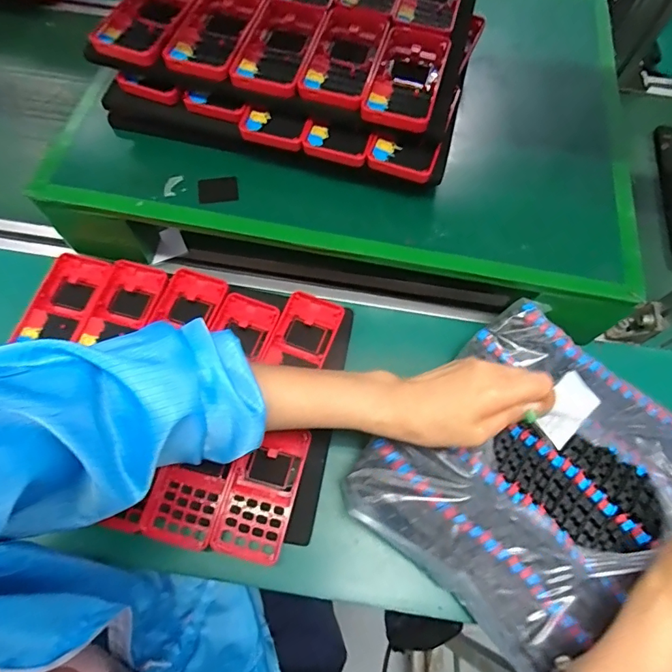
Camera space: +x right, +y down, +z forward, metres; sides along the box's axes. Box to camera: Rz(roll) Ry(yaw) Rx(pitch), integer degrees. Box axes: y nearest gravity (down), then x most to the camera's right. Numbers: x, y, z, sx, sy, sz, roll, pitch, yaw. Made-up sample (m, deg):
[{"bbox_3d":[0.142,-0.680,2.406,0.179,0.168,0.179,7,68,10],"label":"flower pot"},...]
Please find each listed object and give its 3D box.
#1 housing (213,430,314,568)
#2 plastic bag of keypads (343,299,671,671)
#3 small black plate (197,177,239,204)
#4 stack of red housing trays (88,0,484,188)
[{"bbox_3d":[-0.069,0.143,0.416,0.062,0.014,0.115,14,65,3],"label":"housing"},{"bbox_3d":[0.190,0.126,0.396,0.257,0.035,0.267,42,70,15],"label":"plastic bag of keypads"},{"bbox_3d":[-0.117,-0.145,0.447,0.039,0.005,0.031,-7,66,-7],"label":"small black plate"},{"bbox_3d":[-0.036,-0.312,0.484,0.343,0.076,0.293,17,65,4],"label":"stack of red housing trays"}]

